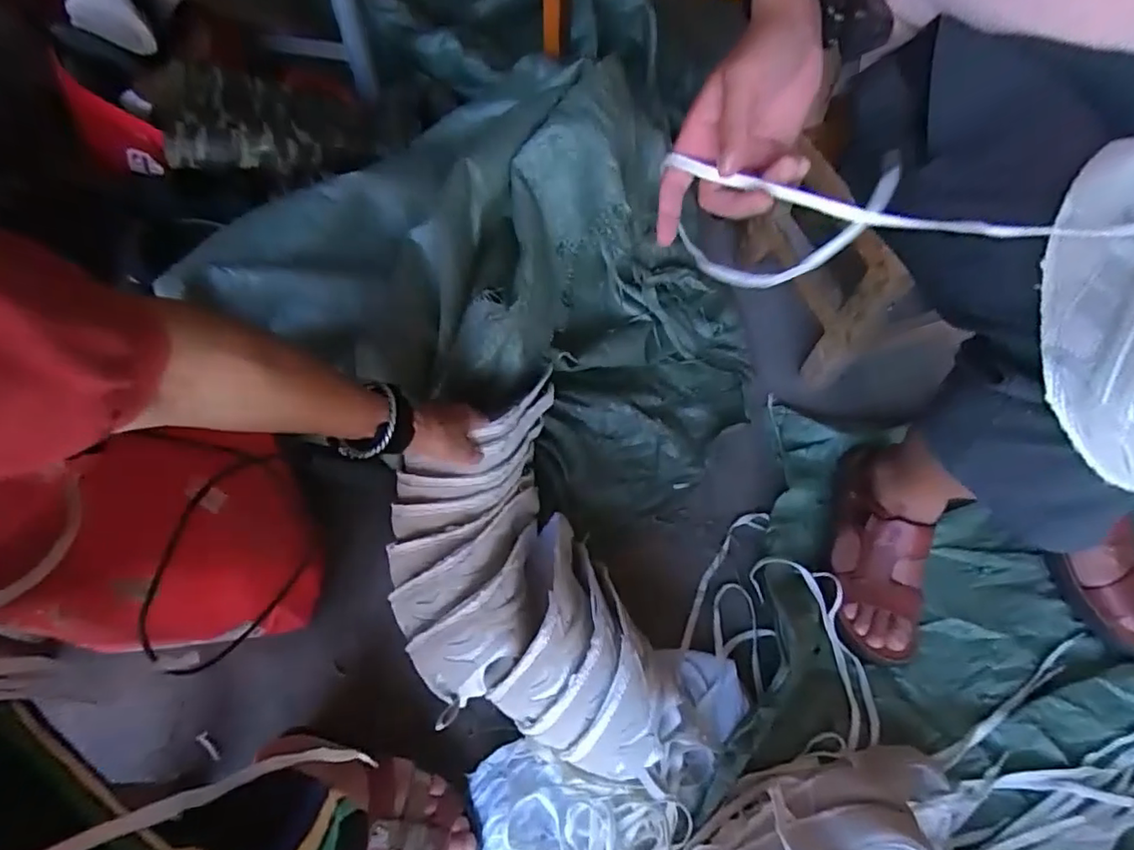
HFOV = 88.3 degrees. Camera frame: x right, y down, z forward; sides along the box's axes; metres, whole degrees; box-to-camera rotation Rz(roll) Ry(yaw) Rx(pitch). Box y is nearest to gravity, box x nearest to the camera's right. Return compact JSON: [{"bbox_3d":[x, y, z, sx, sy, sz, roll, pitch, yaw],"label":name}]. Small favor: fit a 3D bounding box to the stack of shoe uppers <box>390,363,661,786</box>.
[{"bbox_3d":[-0.061,0.180,0.631,0.234,0.133,0.401,-21,64,-12],"label":"stack of shoe uppers"}]

